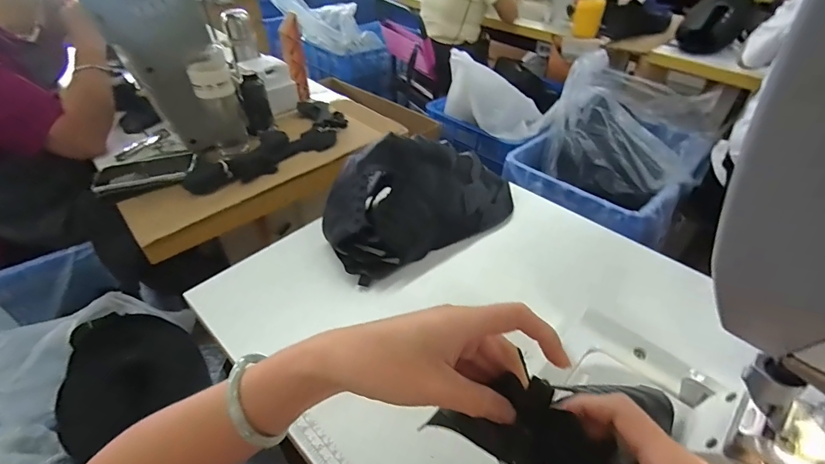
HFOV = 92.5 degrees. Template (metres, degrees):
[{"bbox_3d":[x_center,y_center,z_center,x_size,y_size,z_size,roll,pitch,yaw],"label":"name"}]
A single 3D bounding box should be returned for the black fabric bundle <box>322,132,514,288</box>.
[{"bbox_3d":[0.003,-0.064,0.598,0.280,0.112,0.151,-24,46,-26],"label":"black fabric bundle"}]

